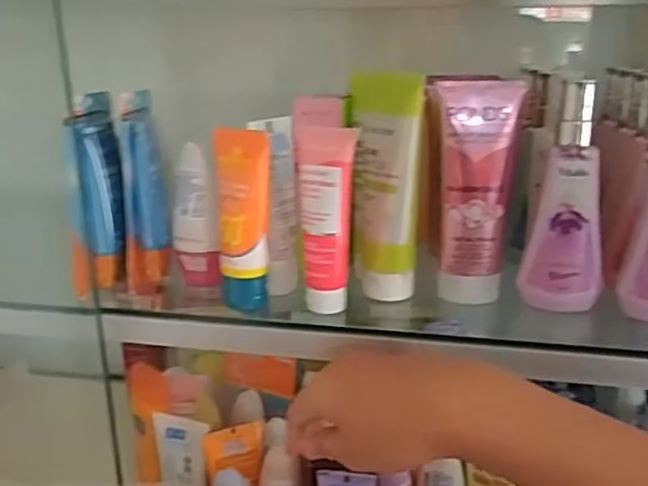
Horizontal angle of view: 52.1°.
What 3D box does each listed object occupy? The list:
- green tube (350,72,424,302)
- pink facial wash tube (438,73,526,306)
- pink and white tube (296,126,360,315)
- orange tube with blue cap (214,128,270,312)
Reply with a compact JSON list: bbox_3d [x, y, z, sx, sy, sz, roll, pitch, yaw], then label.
[{"bbox_3d":[0.044,-0.041,0.482,0.045,0.158,0.037,0,19,0],"label":"green tube"},{"bbox_3d":[0.109,-0.035,0.475,0.054,0.153,0.029,4,20,12],"label":"pink facial wash tube"},{"bbox_3d":[0.002,-0.015,0.458,0.037,0.126,0.026,-2,20,-4],"label":"pink and white tube"},{"bbox_3d":[-0.058,-0.017,0.474,0.036,0.125,0.038,-4,20,-9],"label":"orange tube with blue cap"}]

